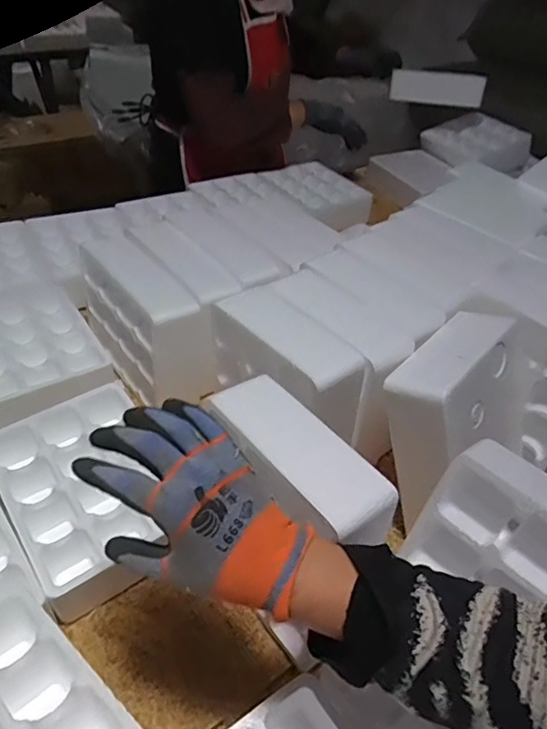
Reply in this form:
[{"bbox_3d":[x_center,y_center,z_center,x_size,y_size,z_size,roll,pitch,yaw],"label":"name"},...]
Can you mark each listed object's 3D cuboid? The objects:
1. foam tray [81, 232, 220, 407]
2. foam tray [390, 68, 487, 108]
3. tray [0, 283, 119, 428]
[{"bbox_3d":[-0.199,-0.068,0.789,0.090,0.166,0.263,-26,50,-29],"label":"foam tray"},{"bbox_3d":[0.419,-0.712,1.390,0.250,0.087,0.018,25,64,30],"label":"foam tray"},{"bbox_3d":[-0.372,-0.024,0.813,0.184,0.036,0.258,-24,49,-27],"label":"tray"}]

